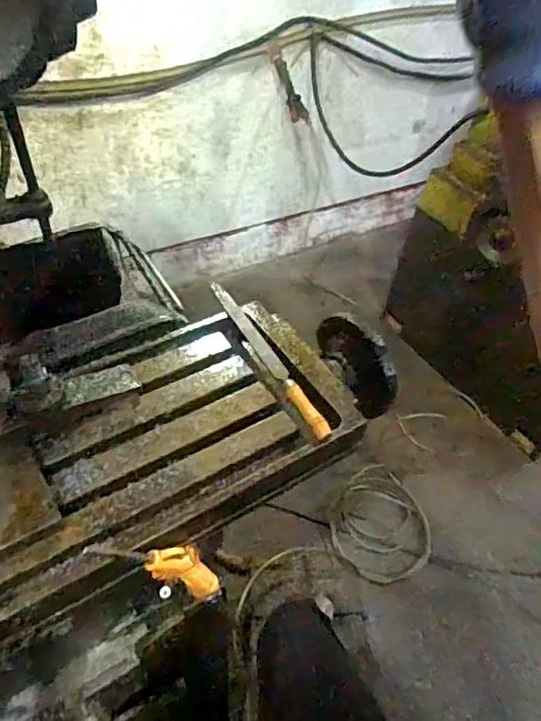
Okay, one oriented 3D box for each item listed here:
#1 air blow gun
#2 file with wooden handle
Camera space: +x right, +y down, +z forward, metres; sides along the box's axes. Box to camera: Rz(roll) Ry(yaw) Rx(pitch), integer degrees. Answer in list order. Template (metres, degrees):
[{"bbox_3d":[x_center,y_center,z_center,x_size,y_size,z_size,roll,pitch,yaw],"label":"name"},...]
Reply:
[{"bbox_3d":[-0.095,0.201,0.523,0.053,0.195,0.023,-29,51,3],"label":"air blow gun"},{"bbox_3d":[-0.007,-0.010,0.664,0.020,0.018,0.288,-18,51,-22],"label":"file with wooden handle"}]

